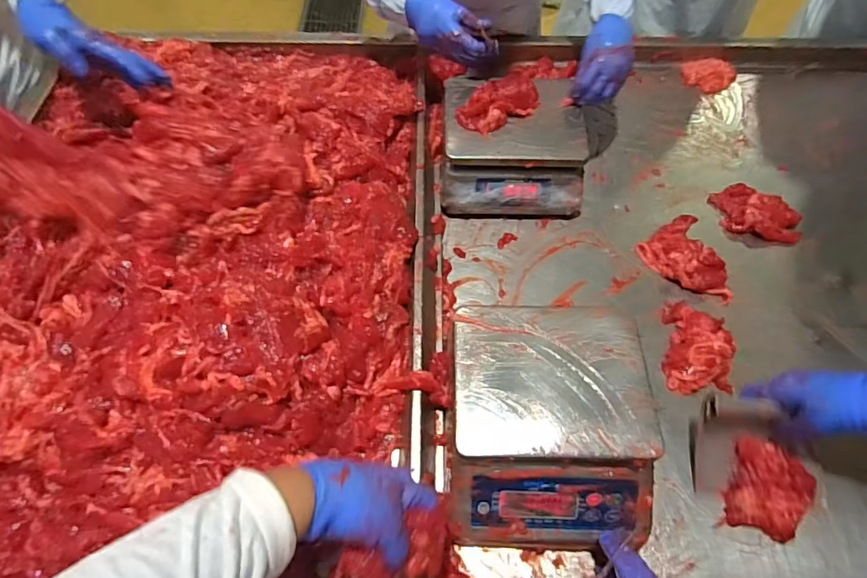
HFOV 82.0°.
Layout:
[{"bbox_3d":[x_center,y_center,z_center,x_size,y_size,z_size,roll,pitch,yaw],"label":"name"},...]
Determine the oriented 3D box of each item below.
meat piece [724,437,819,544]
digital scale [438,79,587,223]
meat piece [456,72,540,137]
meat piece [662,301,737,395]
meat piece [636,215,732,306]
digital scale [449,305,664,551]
[{"bbox_3d":[0.400,0.235,0.591,0.075,0.046,0.100,15,61,9],"label":"meat piece"},{"bbox_3d":[0.130,-0.240,0.847,0.221,0.121,0.215,1,60,1],"label":"digital scale"},{"bbox_3d":[0.105,-0.299,0.797,0.138,0.032,0.070,-28,63,-15],"label":"meat piece"},{"bbox_3d":[0.376,0.080,0.710,0.087,0.034,0.141,7,60,5],"label":"meat piece"},{"bbox_3d":[0.417,-0.047,0.788,0.125,0.027,0.150,-31,64,-16],"label":"meat piece"},{"bbox_3d":[0.132,0.154,0.593,0.228,0.098,0.263,2,60,2],"label":"digital scale"}]

